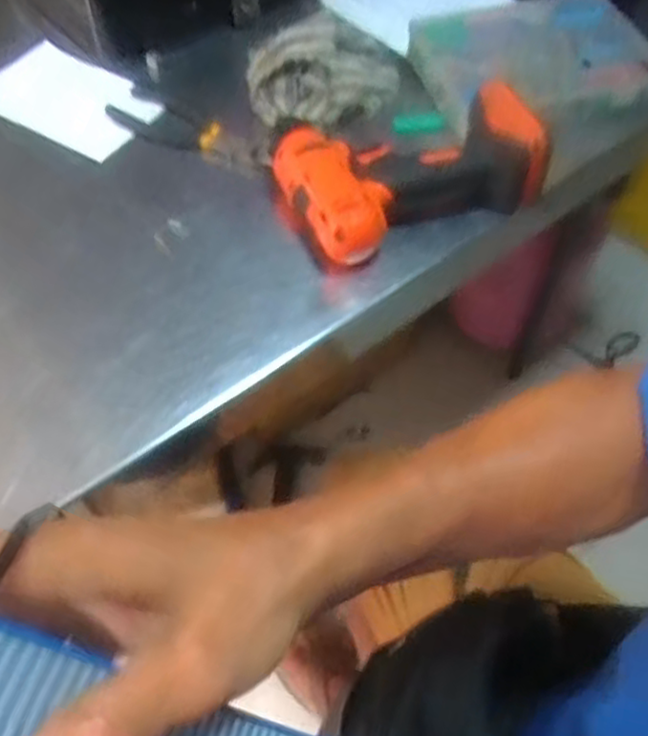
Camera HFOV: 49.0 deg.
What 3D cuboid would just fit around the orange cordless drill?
[{"bbox_3d":[0.060,-0.156,0.532,0.182,0.083,0.115,-19,59,-15],"label":"orange cordless drill"}]

